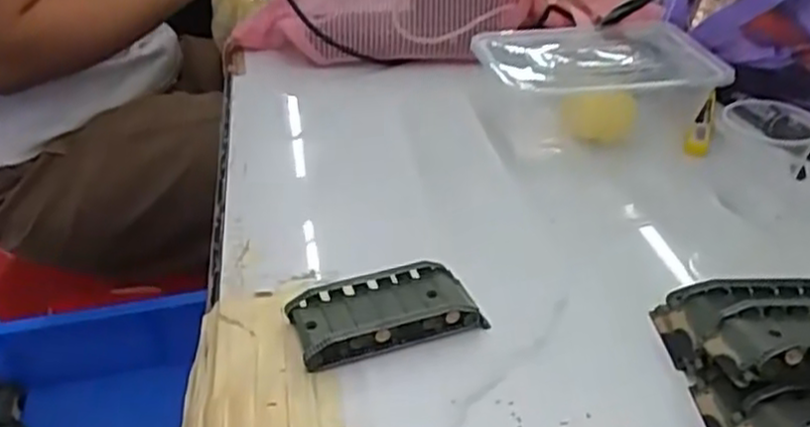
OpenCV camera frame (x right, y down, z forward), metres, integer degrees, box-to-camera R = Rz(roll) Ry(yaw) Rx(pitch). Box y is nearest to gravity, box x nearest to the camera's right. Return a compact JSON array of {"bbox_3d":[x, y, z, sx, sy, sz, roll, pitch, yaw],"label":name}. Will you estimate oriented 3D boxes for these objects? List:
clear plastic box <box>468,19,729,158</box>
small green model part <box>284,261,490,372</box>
[{"bbox_3d":[0.140,-0.092,0.574,0.155,0.073,0.107,-6,34,-7],"label":"clear plastic box"},{"bbox_3d":[-0.010,0.050,0.391,0.095,0.022,0.042,-13,35,-17],"label":"small green model part"}]

